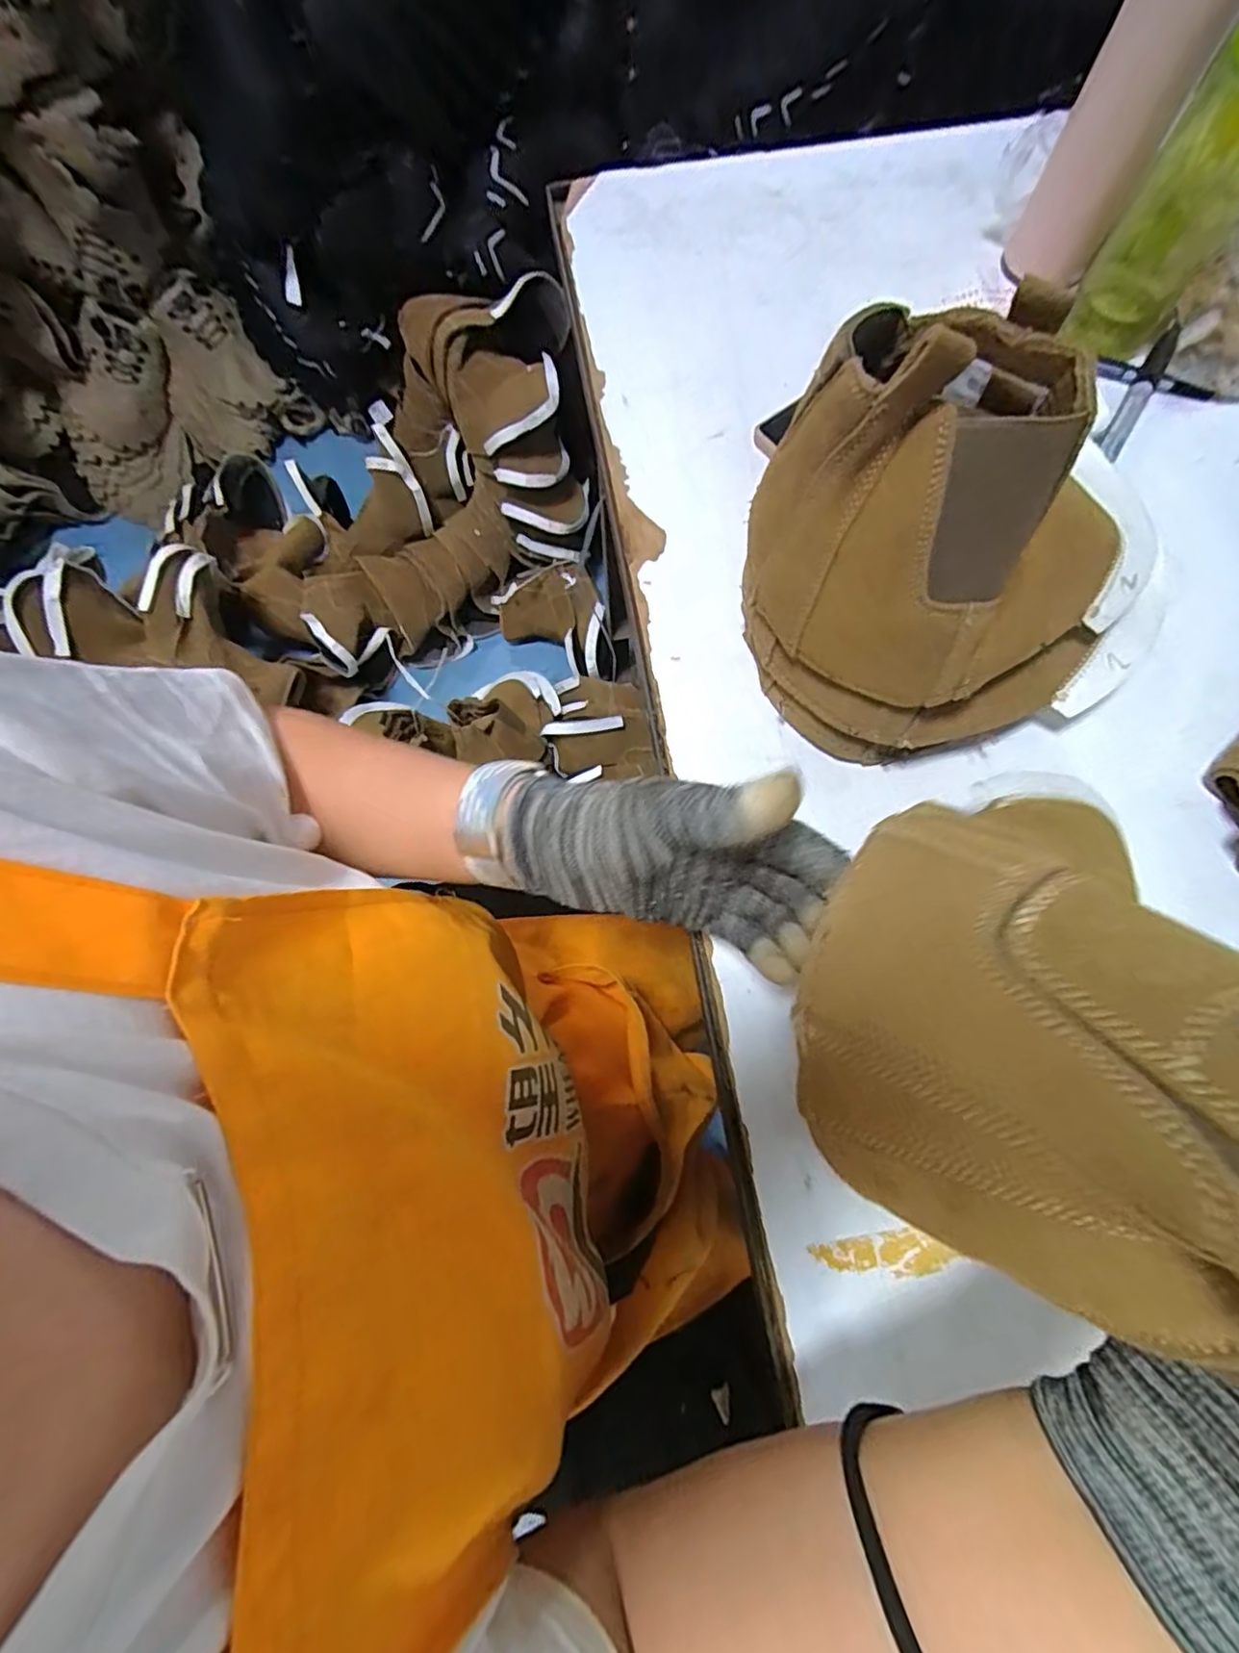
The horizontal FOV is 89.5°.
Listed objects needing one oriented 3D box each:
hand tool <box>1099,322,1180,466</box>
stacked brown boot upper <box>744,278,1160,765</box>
[{"bbox_3d":[0.371,-0.308,0.445,0.017,0.021,0.120,32,76,11],"label":"hand tool"},{"bbox_3d":[0.186,-0.138,0.319,0.199,0.194,0.137,-20,73,-5],"label":"stacked brown boot upper"}]

